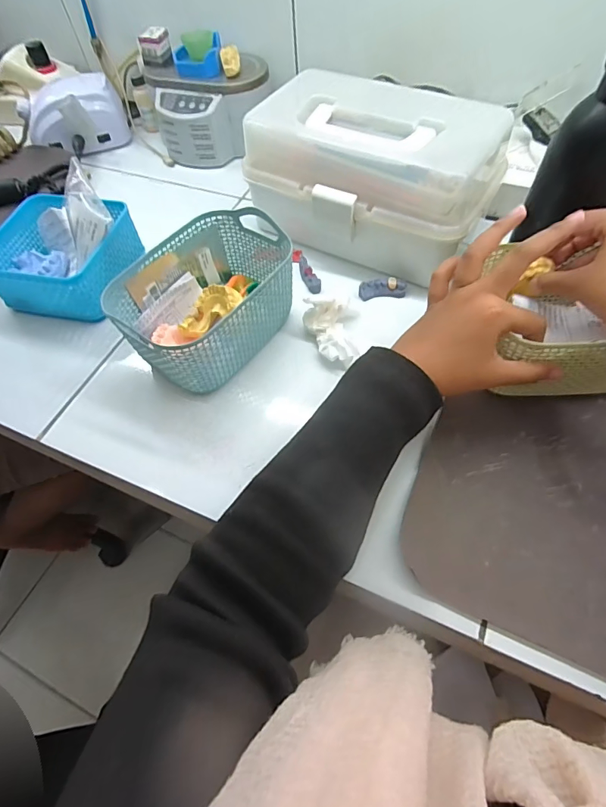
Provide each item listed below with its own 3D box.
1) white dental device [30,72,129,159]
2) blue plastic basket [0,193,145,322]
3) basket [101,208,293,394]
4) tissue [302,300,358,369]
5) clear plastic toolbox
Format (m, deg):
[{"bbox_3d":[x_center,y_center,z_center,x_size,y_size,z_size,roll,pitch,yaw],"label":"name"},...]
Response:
[{"bbox_3d":[-0.349,-0.444,0.646,0.145,0.069,0.121,-27,60,-13],"label":"white dental device"},{"bbox_3d":[-0.265,-0.166,0.478,0.140,0.063,0.134,11,59,11],"label":"blue plastic basket"},{"bbox_3d":[-0.094,-0.099,0.417,0.126,0.079,0.164,30,64,21],"label":"basket"},{"bbox_3d":[0.027,-0.068,0.417,0.045,0.033,0.068,-9,57,-2],"label":"tissue"},{"bbox_3d":[0.070,-0.243,0.460,0.247,0.134,0.139,30,64,21],"label":"clear plastic toolbox"}]

